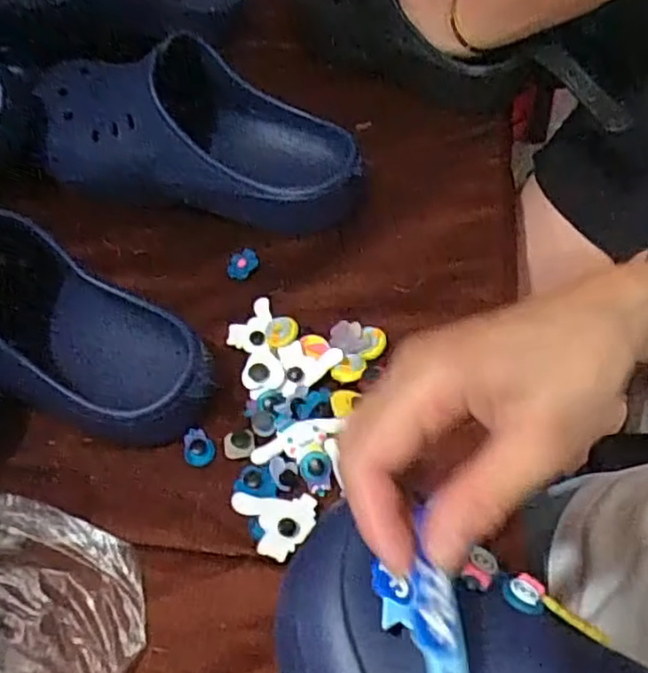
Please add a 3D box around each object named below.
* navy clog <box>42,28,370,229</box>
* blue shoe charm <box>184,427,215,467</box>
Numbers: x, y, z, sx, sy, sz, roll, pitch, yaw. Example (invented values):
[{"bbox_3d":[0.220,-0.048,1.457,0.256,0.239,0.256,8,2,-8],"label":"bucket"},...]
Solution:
[{"bbox_3d":[-0.124,-0.168,0.549,0.322,0.097,0.110,17,56,19],"label":"navy clog"},{"bbox_3d":[-0.079,0.069,0.430,0.018,0.009,0.022,-25,52,-14],"label":"blue shoe charm"}]

